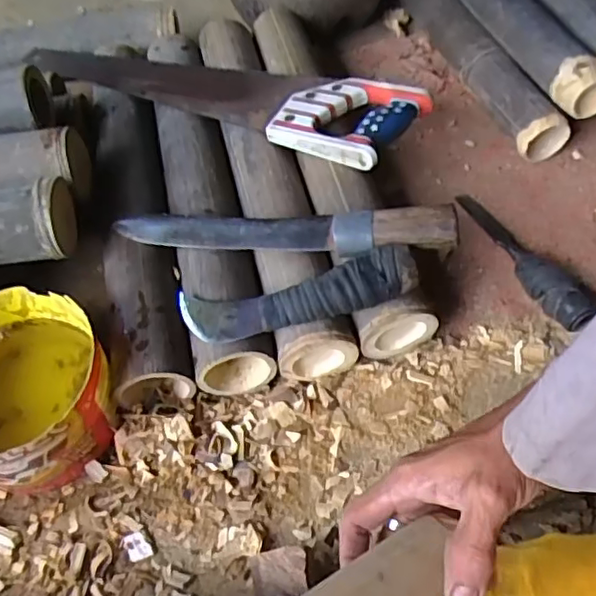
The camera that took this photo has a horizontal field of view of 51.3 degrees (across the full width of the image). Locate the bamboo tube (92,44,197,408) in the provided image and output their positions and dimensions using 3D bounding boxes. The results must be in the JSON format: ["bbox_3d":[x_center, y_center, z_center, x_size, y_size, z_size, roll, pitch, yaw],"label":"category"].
[{"bbox_3d":[-0.175,-0.090,0.670,0.078,0.075,0.441,-12,56,-5],"label":"bamboo tube"}]

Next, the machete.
[{"bbox_3d":[-0.021,-0.067,0.573,0.319,0.051,0.036,7,56,9],"label":"machete"}]

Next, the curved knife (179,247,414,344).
[{"bbox_3d":[-0.002,-0.003,0.539,0.205,0.022,0.057,-14,55,10],"label":"curved knife"}]

